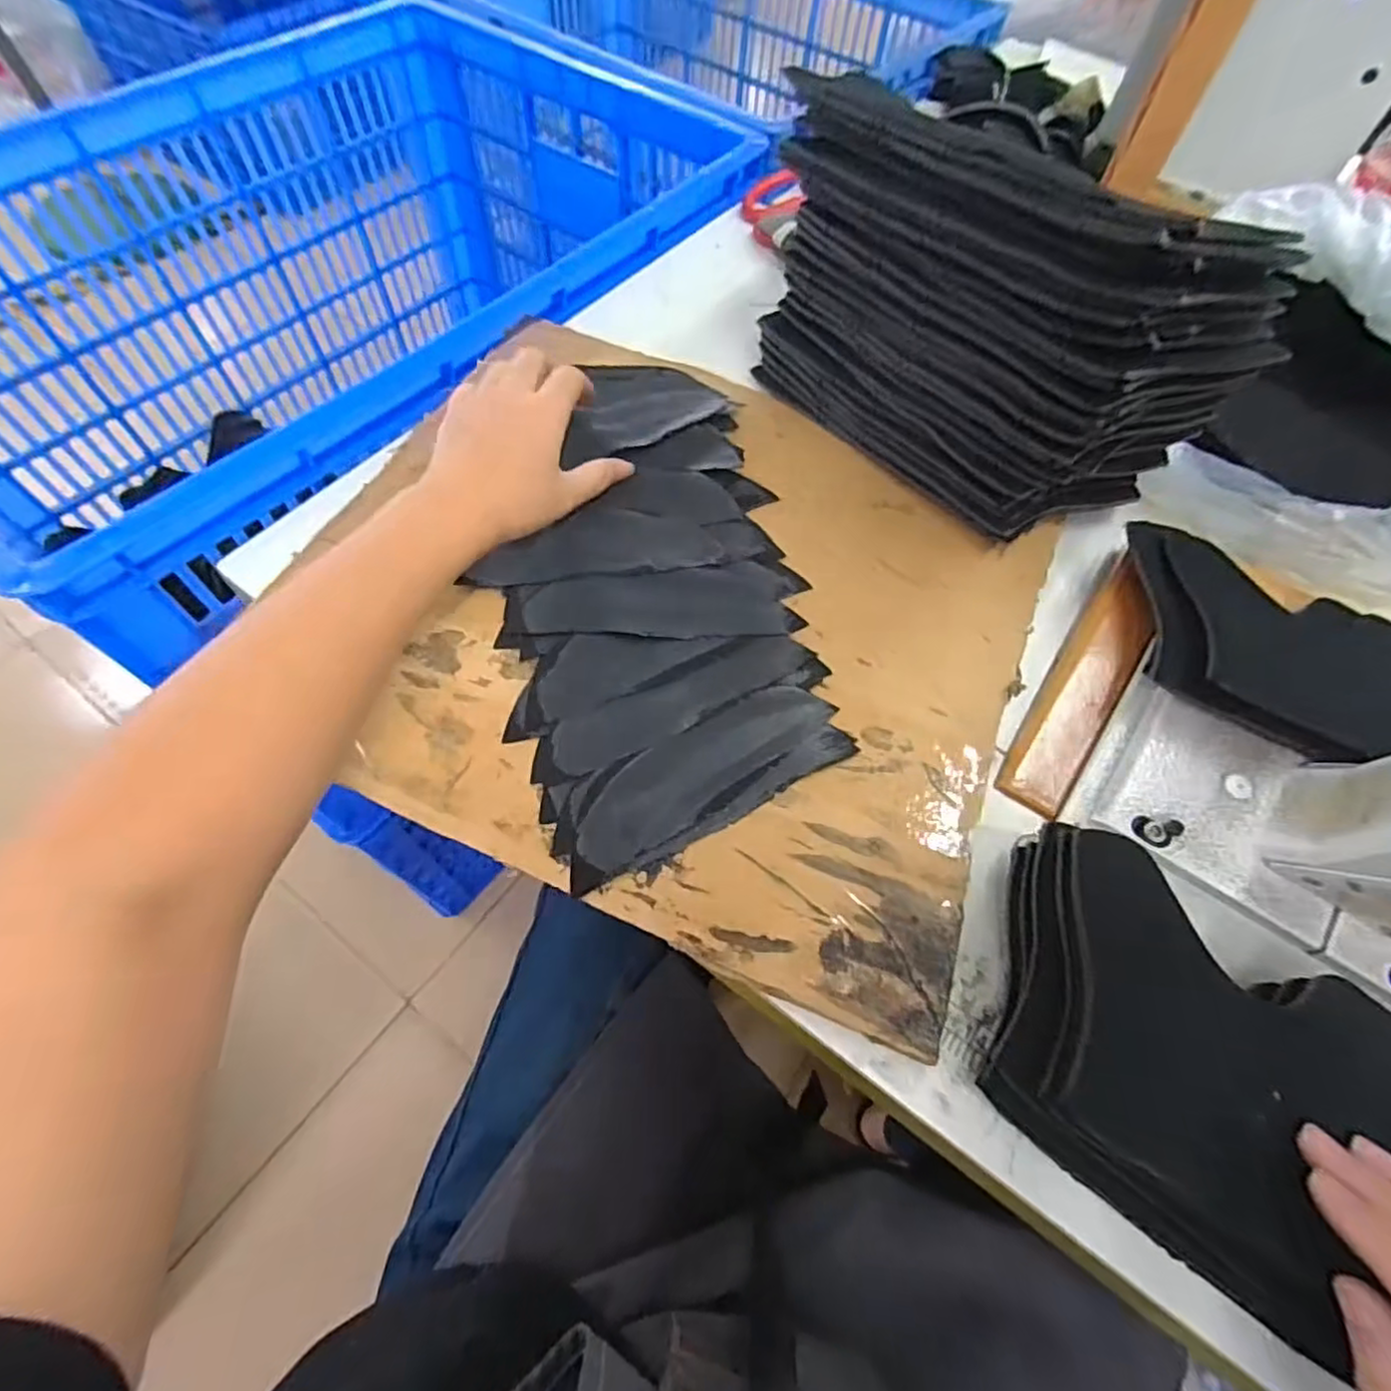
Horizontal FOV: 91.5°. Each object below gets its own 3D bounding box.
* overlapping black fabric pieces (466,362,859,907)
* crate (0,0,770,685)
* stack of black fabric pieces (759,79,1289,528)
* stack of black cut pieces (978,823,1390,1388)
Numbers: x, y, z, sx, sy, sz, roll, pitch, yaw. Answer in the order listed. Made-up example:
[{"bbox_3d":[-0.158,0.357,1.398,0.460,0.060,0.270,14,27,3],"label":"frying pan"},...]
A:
[{"bbox_3d":[-0.028,-0.069,0.381,0.162,0.013,0.315,-13,64,-7],"label":"overlapping black fabric pieces"},{"bbox_3d":[-0.313,-0.350,0.640,0.467,0.270,0.678,35,65,16],"label":"crate"},{"bbox_3d":[0.160,-0.215,0.373,0.111,0.172,0.241,-36,68,-20],"label":"stack of black fabric pieces"},{"bbox_3d":[0.244,0.156,0.246,0.251,0.045,0.135,19,64,11],"label":"stack of black cut pieces"}]

